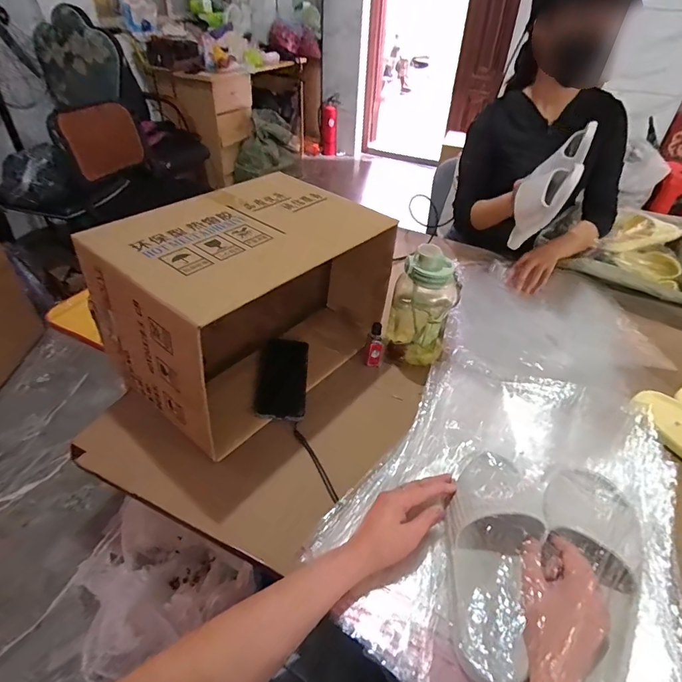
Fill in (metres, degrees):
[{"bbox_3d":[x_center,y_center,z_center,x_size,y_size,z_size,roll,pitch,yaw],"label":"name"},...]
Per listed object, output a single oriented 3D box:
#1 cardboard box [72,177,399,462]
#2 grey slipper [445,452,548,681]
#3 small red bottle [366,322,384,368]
[{"bbox_3d":[-0.140,-0.076,0.721,0.273,0.275,0.435,31,47,29],"label":"cardboard box"},{"bbox_3d":[0.168,0.242,0.478,0.092,0.089,0.255,12,37,11],"label":"grey slipper"},{"bbox_3d":[0.062,0.007,0.767,0.031,0.078,0.037,6,40,4],"label":"small red bottle"}]

